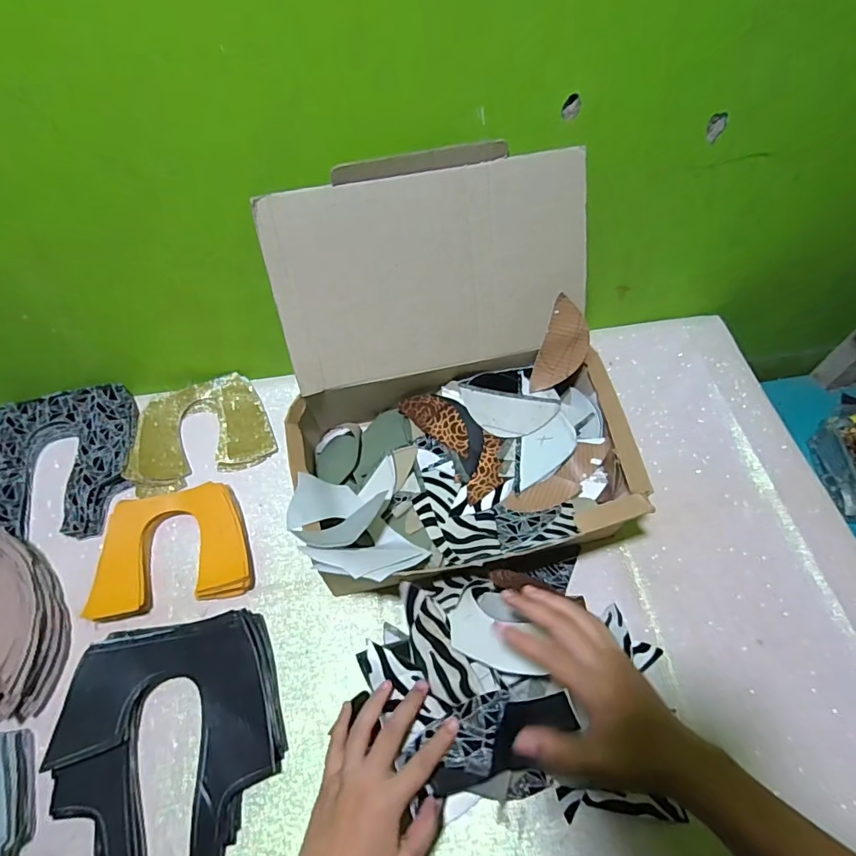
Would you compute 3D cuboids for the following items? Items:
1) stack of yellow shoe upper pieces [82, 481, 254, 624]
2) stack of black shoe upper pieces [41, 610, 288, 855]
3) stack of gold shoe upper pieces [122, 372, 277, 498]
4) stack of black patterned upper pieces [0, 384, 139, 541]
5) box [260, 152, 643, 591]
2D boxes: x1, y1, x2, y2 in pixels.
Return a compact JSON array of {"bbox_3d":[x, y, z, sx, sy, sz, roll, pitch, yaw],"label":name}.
[{"bbox_3d":[-0.274,0.129,0.538,0.151,0.033,0.124,-13,60,-6],"label":"stack of yellow shoe upper pieces"},{"bbox_3d":[-0.233,0.276,0.451,0.189,0.039,0.188,-10,60,-4],"label":"stack of black shoe upper pieces"},{"bbox_3d":[-0.283,-0.001,0.619,0.160,0.025,0.136,-18,61,-8],"label":"stack of gold shoe upper pieces"},{"bbox_3d":[-0.445,0.041,0.594,0.180,0.040,0.182,-11,60,-4],"label":"stack of black patterned upper pieces"},{"bbox_3d":[0.026,-0.037,0.494,0.333,0.261,0.314,-10,60,-4],"label":"box"}]

